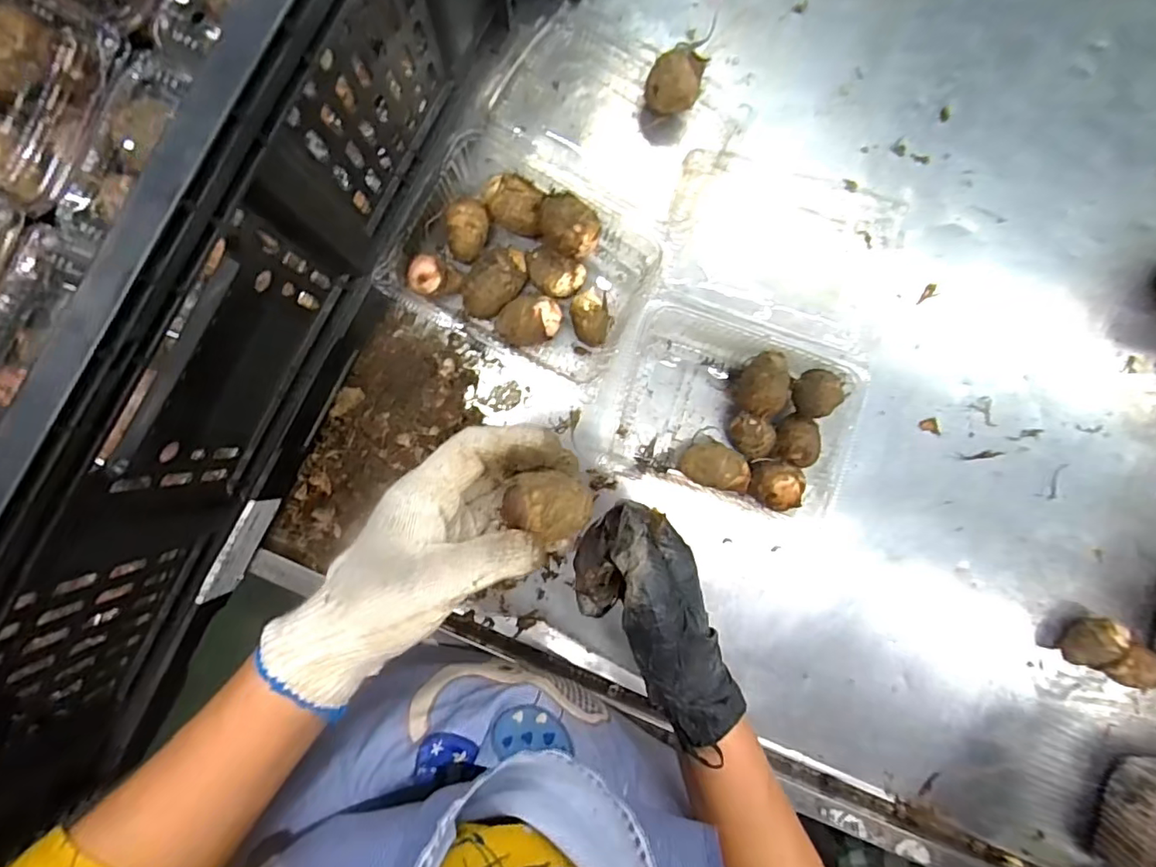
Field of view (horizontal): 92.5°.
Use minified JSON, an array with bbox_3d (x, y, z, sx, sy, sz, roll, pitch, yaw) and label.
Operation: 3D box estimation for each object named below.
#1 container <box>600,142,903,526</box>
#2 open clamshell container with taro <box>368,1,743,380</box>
[{"bbox_3d":[0.139,-0.078,0.418,0.196,0.048,0.262,14,91,-4],"label":"container"},{"bbox_3d":[-0.004,-0.177,0.400,0.166,0.053,0.243,27,90,-4],"label":"open clamshell container with taro"}]

